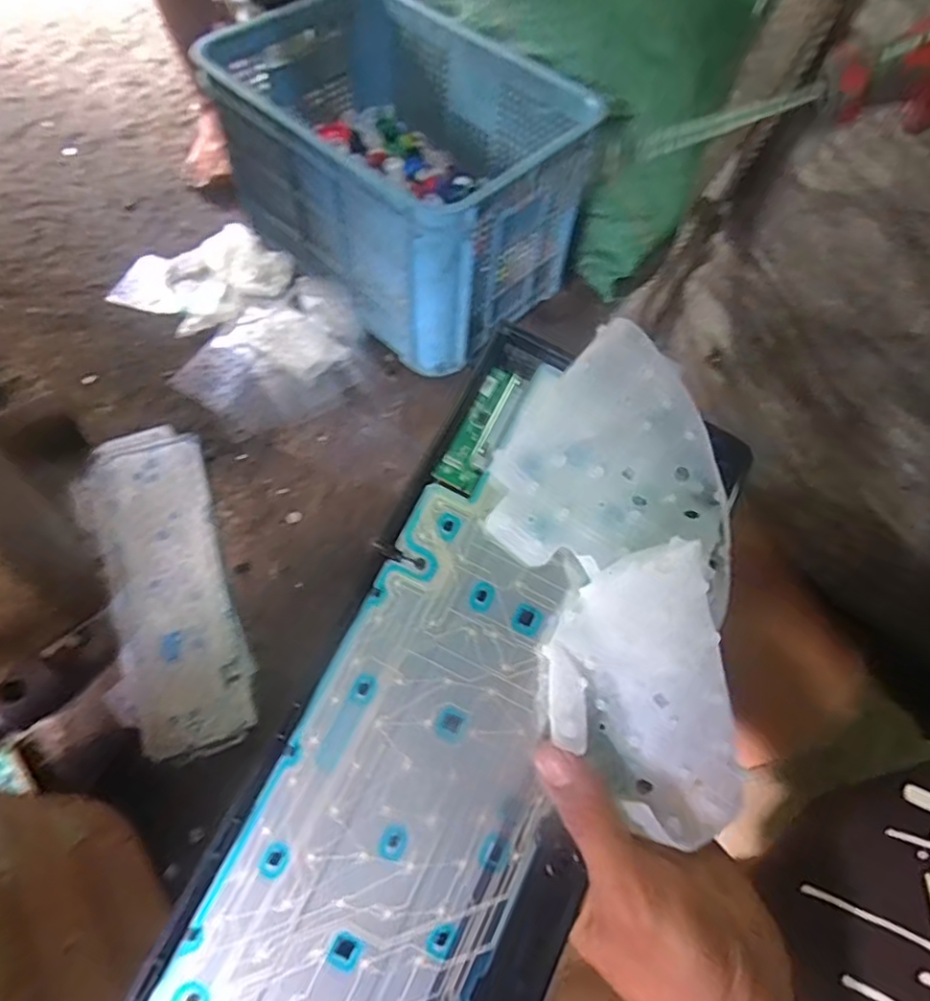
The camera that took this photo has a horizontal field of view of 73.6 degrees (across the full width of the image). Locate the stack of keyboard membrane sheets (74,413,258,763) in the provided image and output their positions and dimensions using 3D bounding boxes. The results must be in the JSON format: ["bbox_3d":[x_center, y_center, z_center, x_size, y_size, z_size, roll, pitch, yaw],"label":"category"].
[{"bbox_3d":[-0.395,0.100,0.811,0.160,0.017,0.454,-18,65,-13],"label":"stack of keyboard membrane sheets"}]

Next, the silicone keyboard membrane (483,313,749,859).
[{"bbox_3d":[0.070,0.028,0.274,0.108,0.042,0.207,-3,75,-6],"label":"silicone keyboard membrane"}]

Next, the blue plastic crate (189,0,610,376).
[{"bbox_3d":[-0.106,-0.524,1.018,0.518,0.313,0.359,39,66,15],"label":"blue plastic crate"}]

